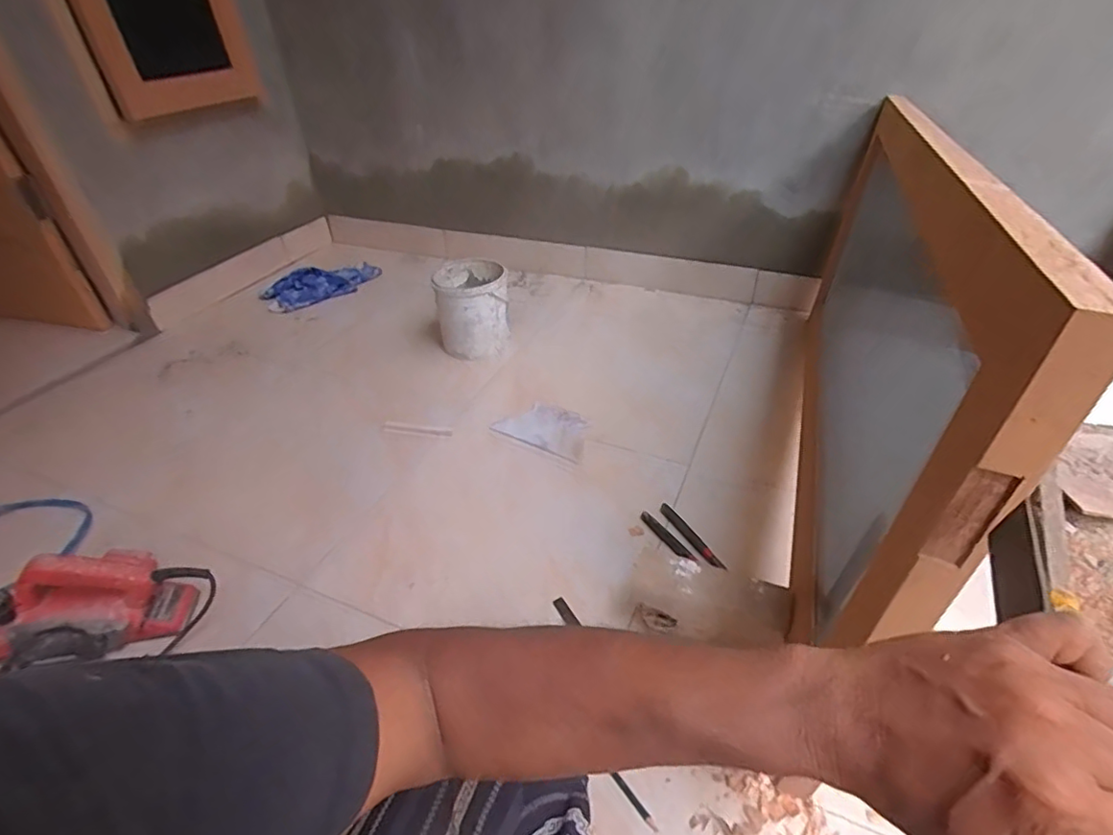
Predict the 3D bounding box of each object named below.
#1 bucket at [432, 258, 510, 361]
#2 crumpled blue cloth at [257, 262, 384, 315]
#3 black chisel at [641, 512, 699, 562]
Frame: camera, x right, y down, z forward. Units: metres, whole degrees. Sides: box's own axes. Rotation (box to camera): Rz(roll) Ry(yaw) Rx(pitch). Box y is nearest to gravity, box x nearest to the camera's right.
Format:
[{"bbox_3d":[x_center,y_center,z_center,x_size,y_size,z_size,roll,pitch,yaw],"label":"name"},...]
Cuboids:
[{"bbox_3d":[-0.202,-0.258,1.371,0.167,0.174,0.169,-9,38,-7],"label":"bucket"},{"bbox_3d":[-0.708,-0.401,1.707,0.353,0.063,0.135,-16,39,-16],"label":"crumpled blue cloth"},{"bbox_3d":[0.176,0.191,0.909,0.020,0.011,0.121,-24,44,-25],"label":"black chisel"}]

